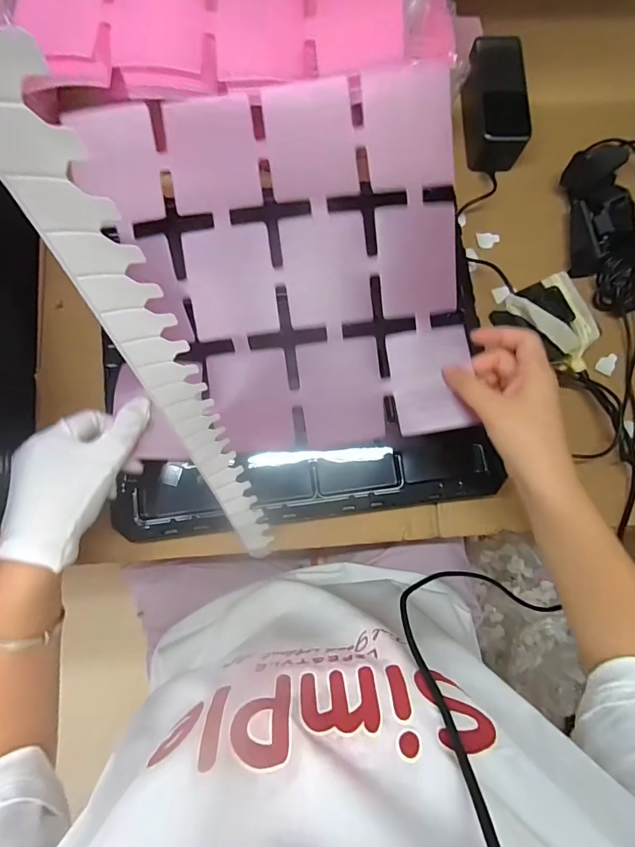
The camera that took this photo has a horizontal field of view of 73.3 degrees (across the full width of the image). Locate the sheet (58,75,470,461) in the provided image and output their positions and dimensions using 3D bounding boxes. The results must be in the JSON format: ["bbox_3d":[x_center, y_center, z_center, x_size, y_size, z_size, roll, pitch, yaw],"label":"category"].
[{"bbox_3d":[-0.026,-0.125,0.366,0.298,0.019,0.292,-7,97,-2],"label":"sheet"}]

